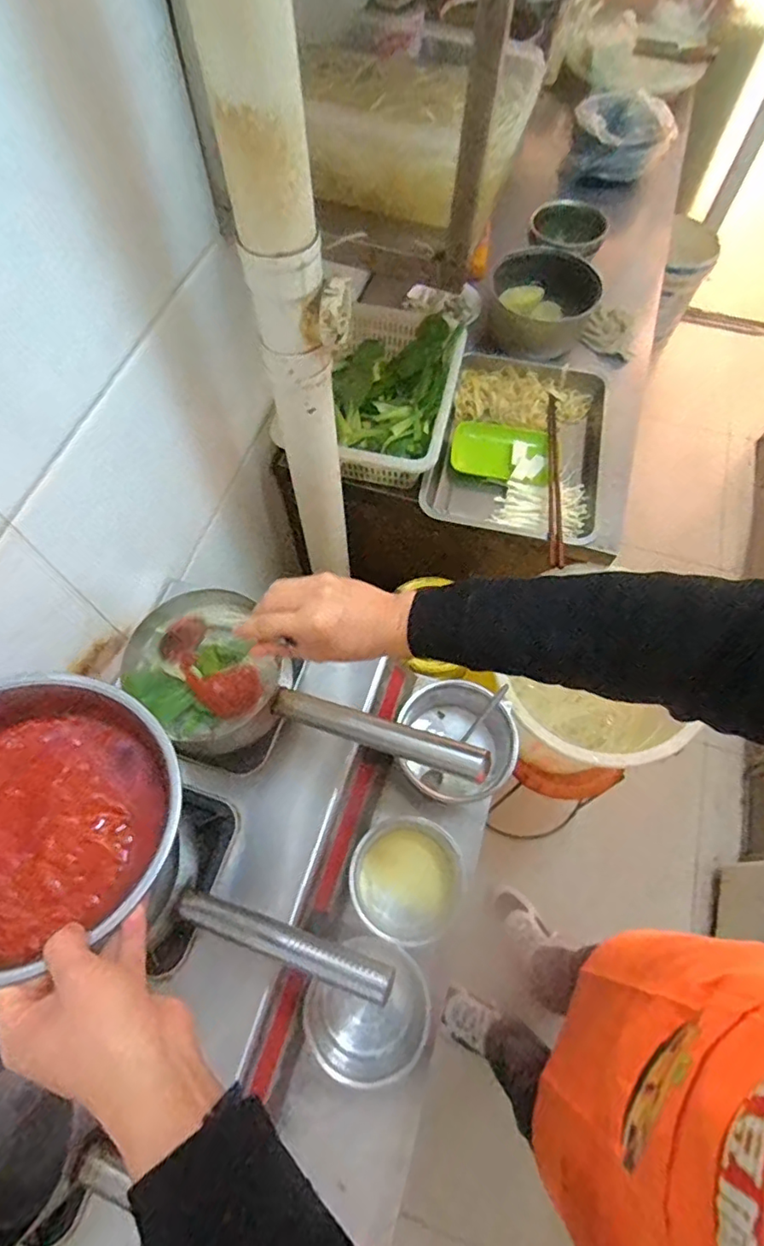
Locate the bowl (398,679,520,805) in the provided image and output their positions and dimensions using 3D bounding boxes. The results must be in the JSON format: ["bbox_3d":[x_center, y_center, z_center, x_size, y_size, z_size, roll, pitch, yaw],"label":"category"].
[{"bbox_3d":[0.100,0.162,0.772,0.146,0.084,0.159,-2,64,-2],"label":"bowl"}]

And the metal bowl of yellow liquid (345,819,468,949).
[{"bbox_3d":[0.027,0.317,0.697,0.127,0.058,0.138,-28,68,-13],"label":"metal bowl of yellow liquid"}]

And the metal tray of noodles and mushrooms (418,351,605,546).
[{"bbox_3d":[0.249,-0.315,1.000,0.275,0.056,0.390,15,65,7],"label":"metal tray of noodles and mushrooms"}]

